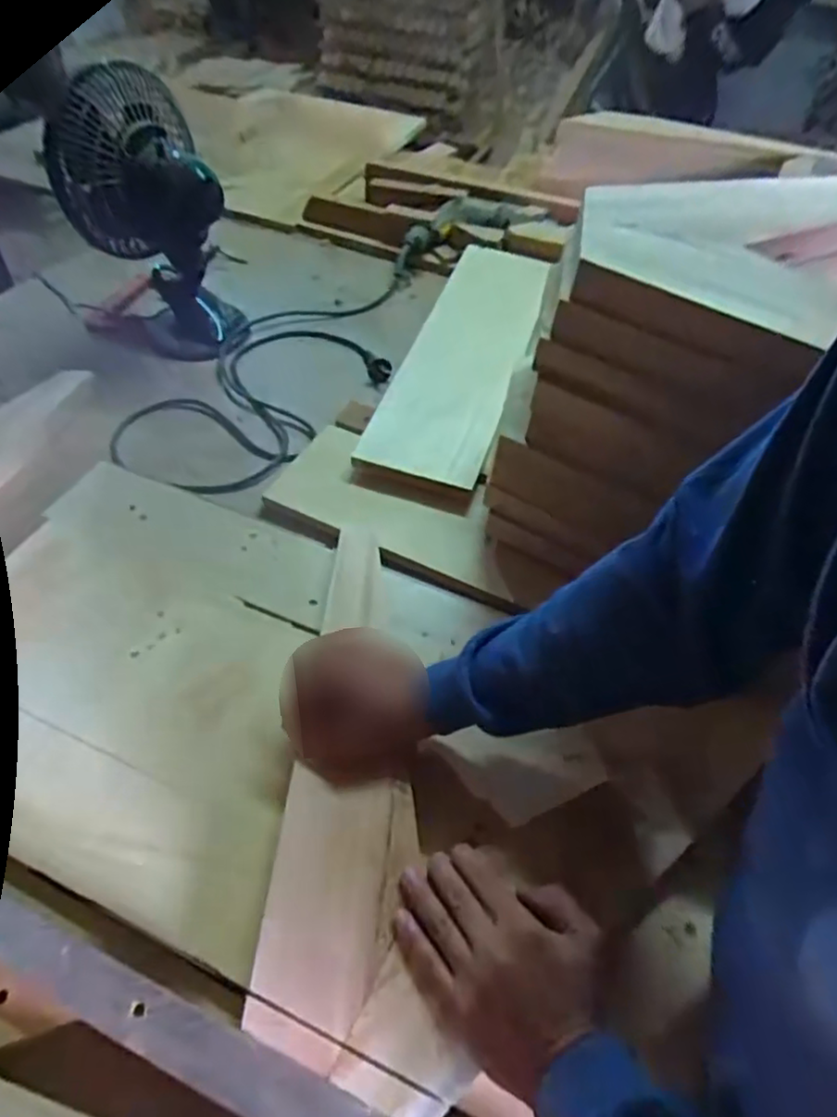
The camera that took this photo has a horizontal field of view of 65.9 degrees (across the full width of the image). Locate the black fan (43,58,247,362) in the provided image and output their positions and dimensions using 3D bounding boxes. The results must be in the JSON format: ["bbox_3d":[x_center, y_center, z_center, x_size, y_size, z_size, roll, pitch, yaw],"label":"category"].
[{"bbox_3d":[-0.343,-0.421,0.815,0.190,0.296,0.141,-17,54,-16],"label":"black fan"}]

